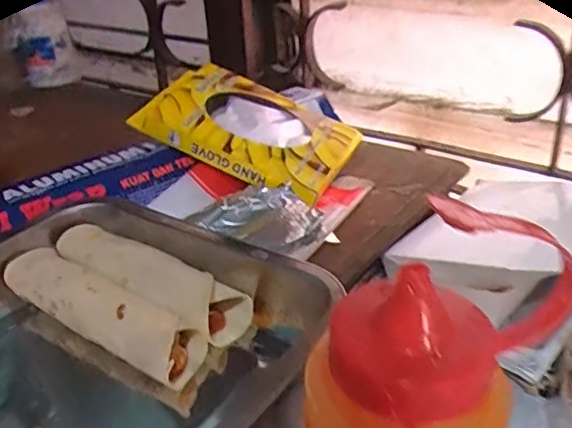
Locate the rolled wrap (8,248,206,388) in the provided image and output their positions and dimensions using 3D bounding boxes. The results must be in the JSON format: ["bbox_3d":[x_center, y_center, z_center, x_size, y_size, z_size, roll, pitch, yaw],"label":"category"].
[{"bbox_3d":[-0.118,0.061,0.372,0.149,0.038,0.036,16,35,32],"label":"rolled wrap"}]

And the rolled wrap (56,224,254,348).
[{"bbox_3d":[-0.096,0.044,0.392,0.154,0.036,0.047,16,35,32],"label":"rolled wrap"}]

